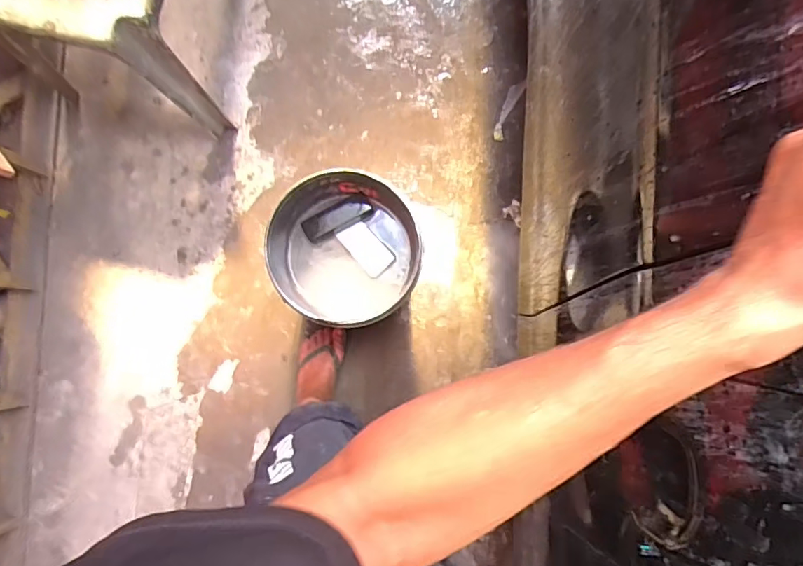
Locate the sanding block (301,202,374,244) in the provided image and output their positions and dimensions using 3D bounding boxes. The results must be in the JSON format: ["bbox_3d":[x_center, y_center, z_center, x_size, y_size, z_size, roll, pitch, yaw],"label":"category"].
[{"bbox_3d":[-0.135,-0.137,1.095,0.147,0.024,0.055,-25,85,-1],"label":"sanding block"}]

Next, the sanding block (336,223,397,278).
[{"bbox_3d":[-0.074,-0.075,1.095,0.070,0.016,0.125,-41,86,-2],"label":"sanding block"}]

